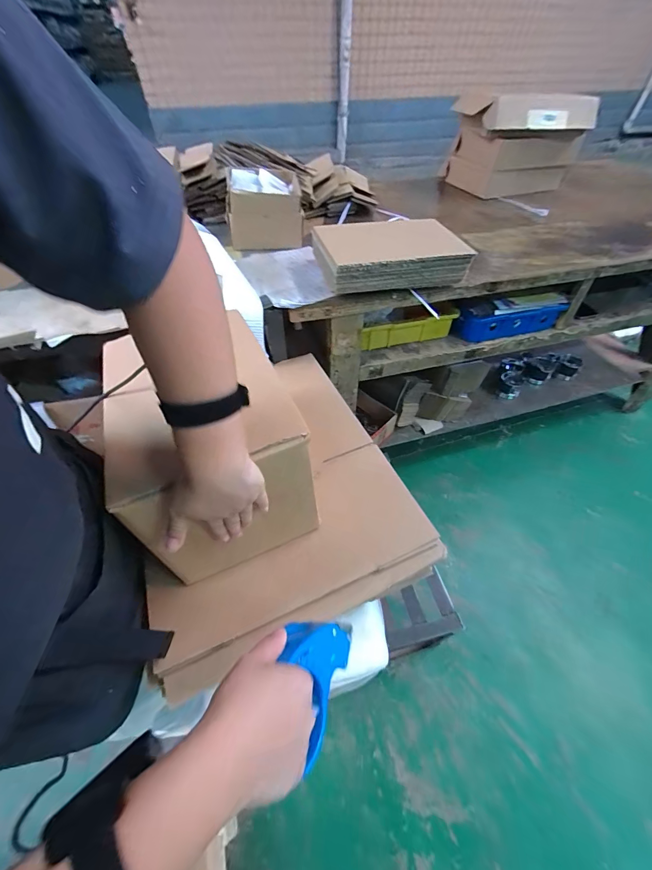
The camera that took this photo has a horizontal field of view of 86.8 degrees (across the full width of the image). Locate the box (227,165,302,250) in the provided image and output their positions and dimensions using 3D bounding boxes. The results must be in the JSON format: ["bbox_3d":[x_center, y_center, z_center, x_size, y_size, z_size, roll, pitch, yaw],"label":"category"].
[{"bbox_3d":[-0.167,-0.615,0.948,0.205,0.149,0.154,-3,50,-3],"label":"box"}]

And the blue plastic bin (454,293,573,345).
[{"bbox_3d":[0.554,-0.363,1.050,0.344,0.103,0.092,-10,51,-9],"label":"blue plastic bin"}]

